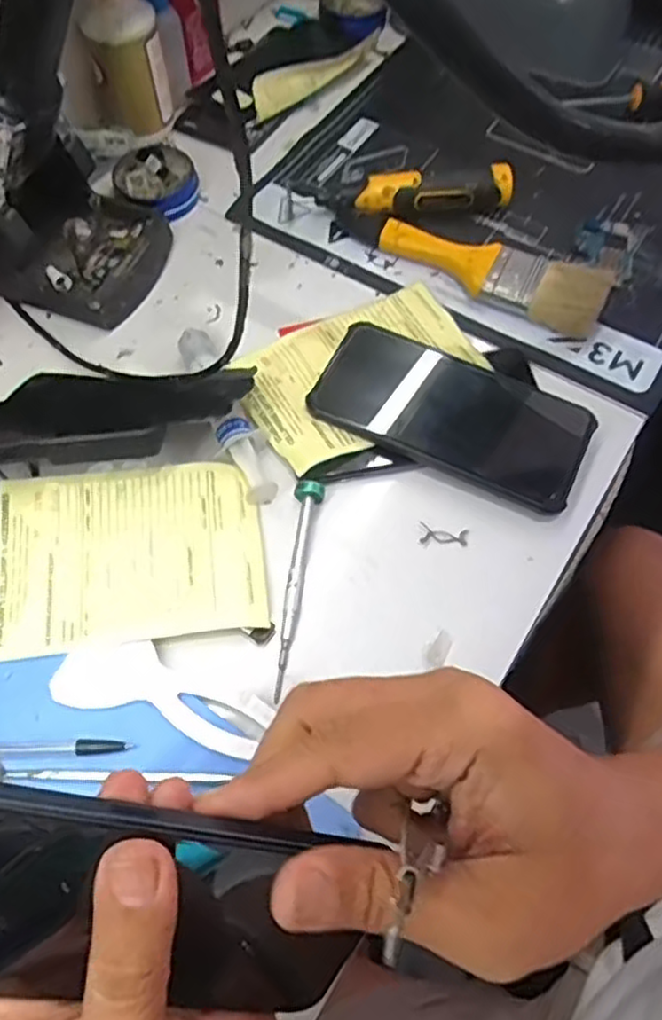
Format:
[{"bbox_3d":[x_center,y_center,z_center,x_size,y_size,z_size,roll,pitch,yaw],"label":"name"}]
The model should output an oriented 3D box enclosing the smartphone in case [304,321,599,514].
[{"bbox_3d":[0.076,-0.061,0.434,0.164,0.017,0.084,23,65,11],"label":"smartphone in case"}]

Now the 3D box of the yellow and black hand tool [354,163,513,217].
[{"bbox_3d":[0.078,-0.234,0.520,0.111,0.029,0.030,-10,63,-6],"label":"yellow and black hand tool"}]

